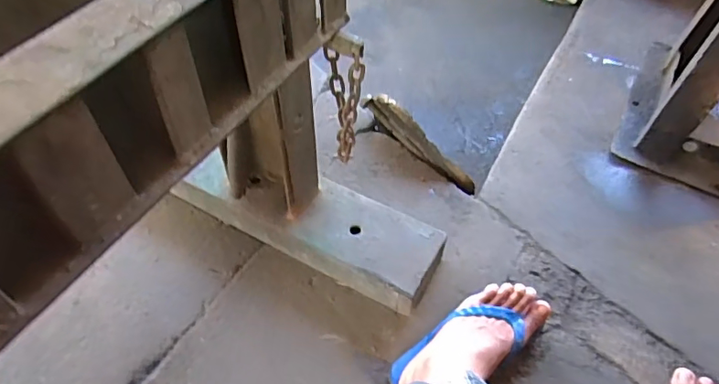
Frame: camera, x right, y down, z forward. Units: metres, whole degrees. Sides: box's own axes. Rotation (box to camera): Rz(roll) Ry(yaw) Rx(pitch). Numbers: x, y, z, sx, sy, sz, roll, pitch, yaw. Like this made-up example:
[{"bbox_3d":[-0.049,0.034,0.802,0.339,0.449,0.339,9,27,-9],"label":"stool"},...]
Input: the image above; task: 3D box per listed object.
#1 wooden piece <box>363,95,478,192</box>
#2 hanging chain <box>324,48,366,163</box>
[{"bbox_3d":[0.109,-0.104,0.965,0.027,0.079,0.263,-35,59,-26],"label":"wooden piece"},{"bbox_3d":[-0.017,-0.097,0.616,0.039,0.190,0.033,-2,51,-2],"label":"hanging chain"}]

